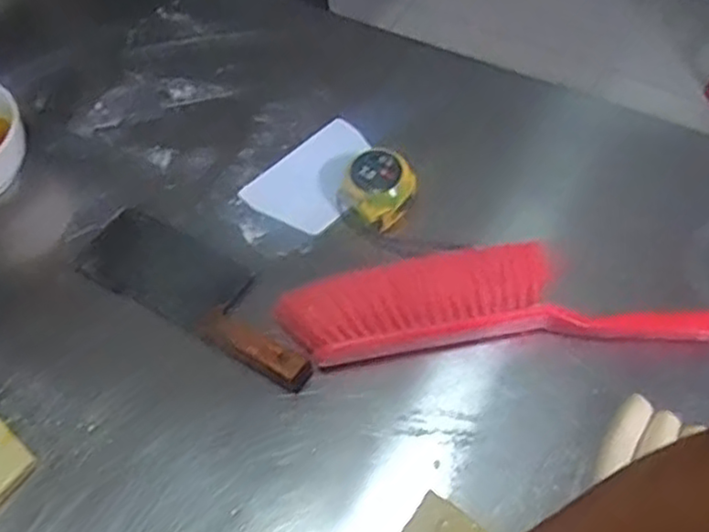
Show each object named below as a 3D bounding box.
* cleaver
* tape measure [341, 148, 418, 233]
[{"bbox_3d":[-0.150,0.018,0.696,0.275,0.026,0.088,26,62,20],"label":"cleaver"},{"bbox_3d":[0.025,-0.078,0.730,0.069,0.036,0.078,19,60,16],"label":"tape measure"}]

